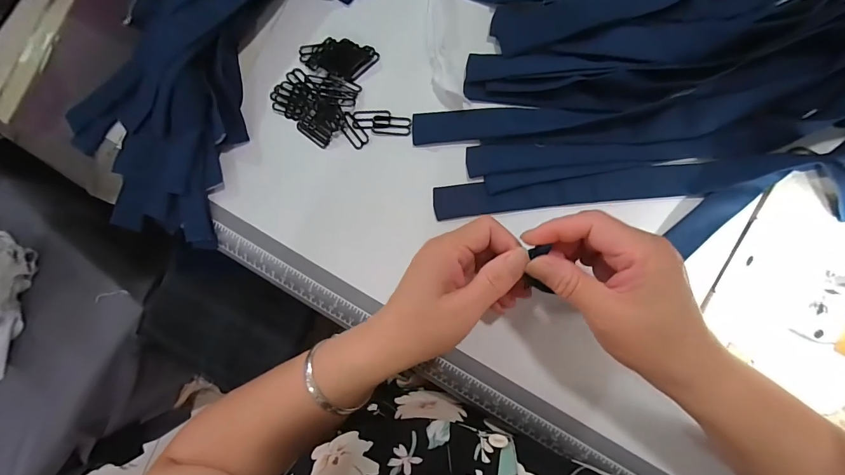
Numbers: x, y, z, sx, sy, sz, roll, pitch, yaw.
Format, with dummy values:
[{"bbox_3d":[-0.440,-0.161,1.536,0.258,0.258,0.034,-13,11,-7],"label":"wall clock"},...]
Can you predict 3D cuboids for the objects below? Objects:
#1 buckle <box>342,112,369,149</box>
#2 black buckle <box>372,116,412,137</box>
[{"bbox_3d":[-0.059,-0.090,0.318,0.014,0.004,0.032,-36,85,5],"label":"buckle"},{"bbox_3d":[-0.026,-0.093,0.316,0.033,0.004,0.016,7,89,7],"label":"black buckle"}]

